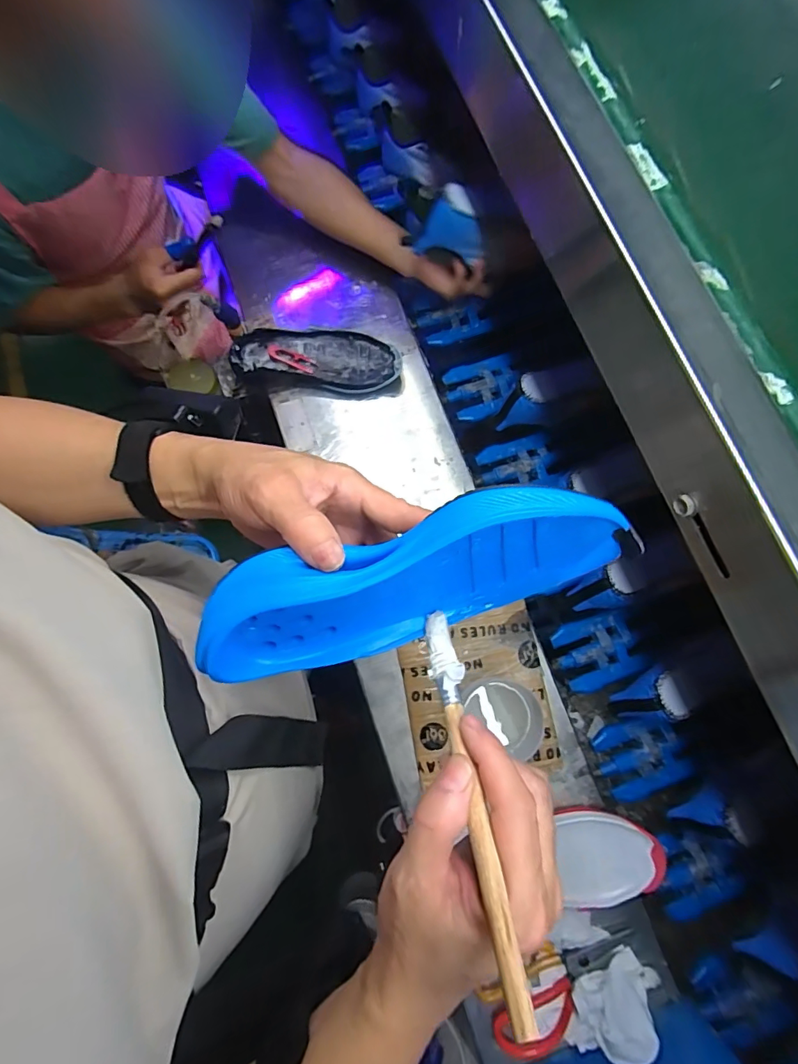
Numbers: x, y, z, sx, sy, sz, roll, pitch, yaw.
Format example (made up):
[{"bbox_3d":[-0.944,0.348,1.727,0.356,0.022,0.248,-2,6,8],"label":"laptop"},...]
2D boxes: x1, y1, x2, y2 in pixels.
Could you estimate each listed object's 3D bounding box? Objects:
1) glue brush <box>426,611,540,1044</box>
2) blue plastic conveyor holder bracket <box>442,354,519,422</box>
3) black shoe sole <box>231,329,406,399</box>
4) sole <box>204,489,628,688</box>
[{"bbox_3d":[0.034,0.116,0.232,0.016,0.009,0.181,-8,43,-2],"label":"glue brush"},{"bbox_3d":[0.134,-0.228,0.754,0.116,0.016,0.090,-14,78,-2],"label":"blue plastic conveyor holder bracket"},{"bbox_3d":[-0.117,-0.251,0.688,0.237,0.047,0.095,-2,78,0],"label":"black shoe sole"},{"bbox_3d":[0.005,0.027,0.277,0.240,0.105,0.048,-18,52,0],"label":"sole"}]

